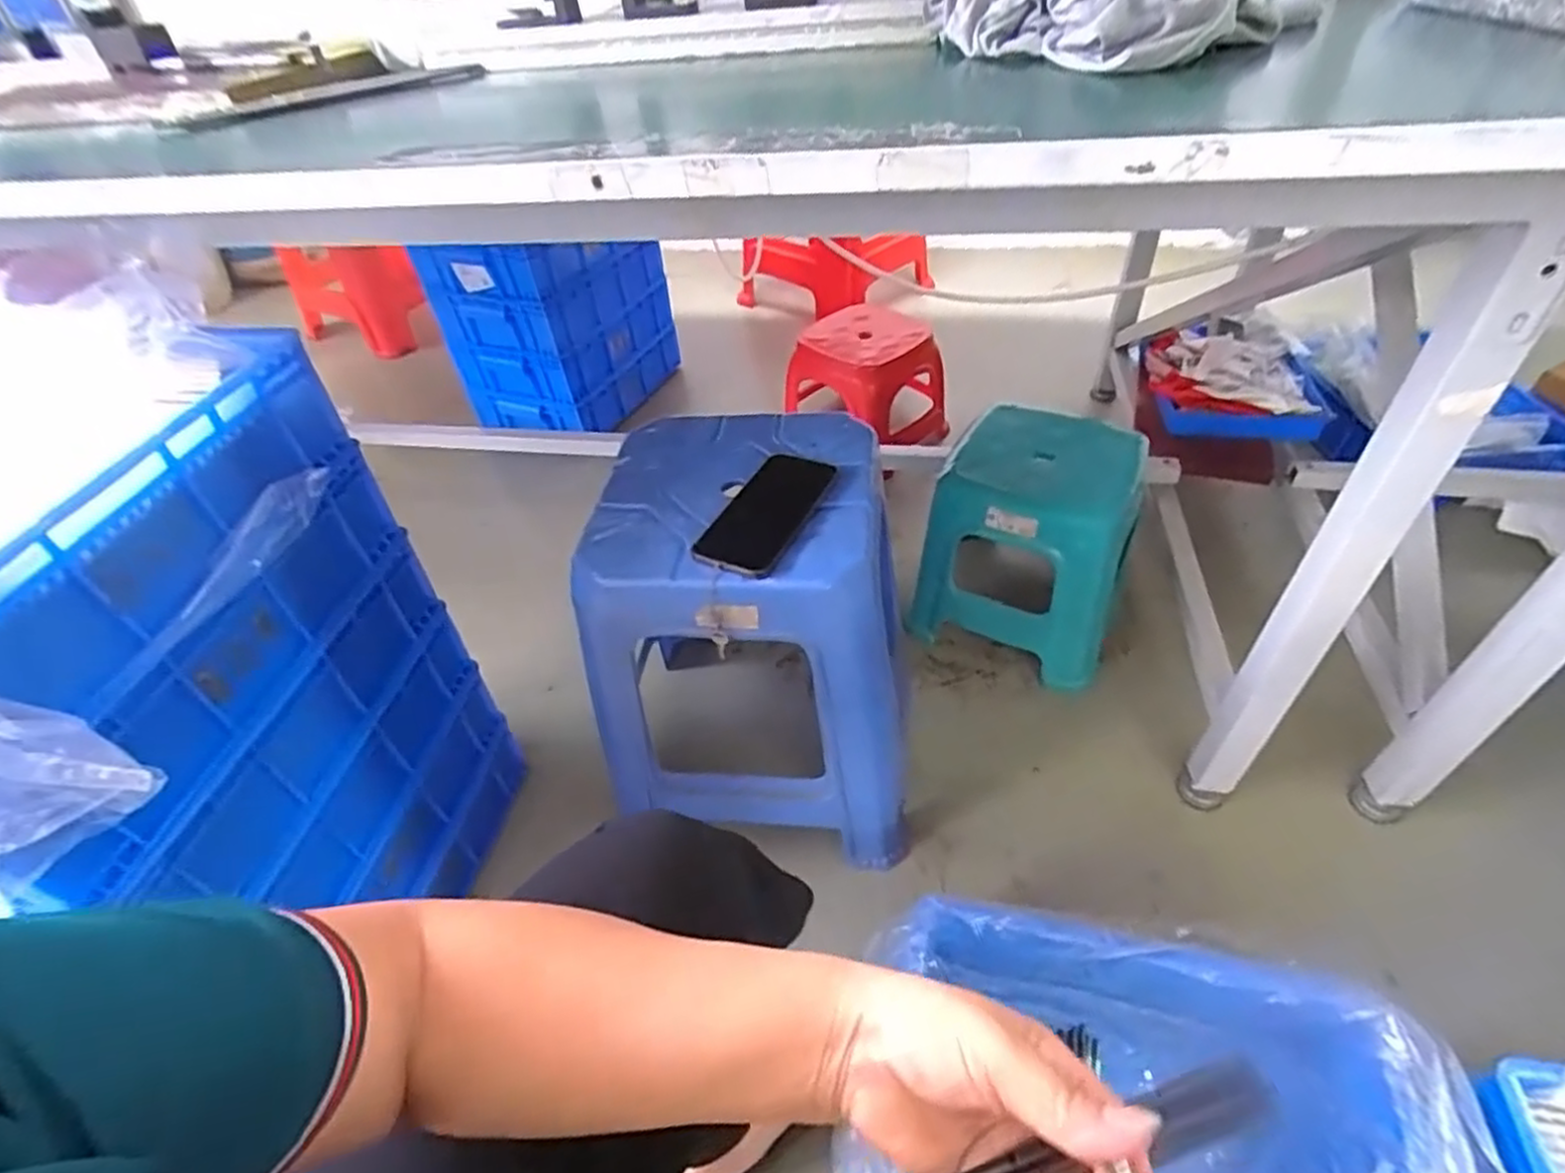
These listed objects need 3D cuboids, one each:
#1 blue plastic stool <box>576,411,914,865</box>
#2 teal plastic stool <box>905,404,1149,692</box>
[{"bbox_3d":[-0.024,0.051,0.826,0.304,0.376,0.316,-1,45,4],"label":"blue plastic stool"},{"bbox_3d":[0.329,-0.057,1.020,0.254,0.264,0.253,13,48,18],"label":"teal plastic stool"}]

